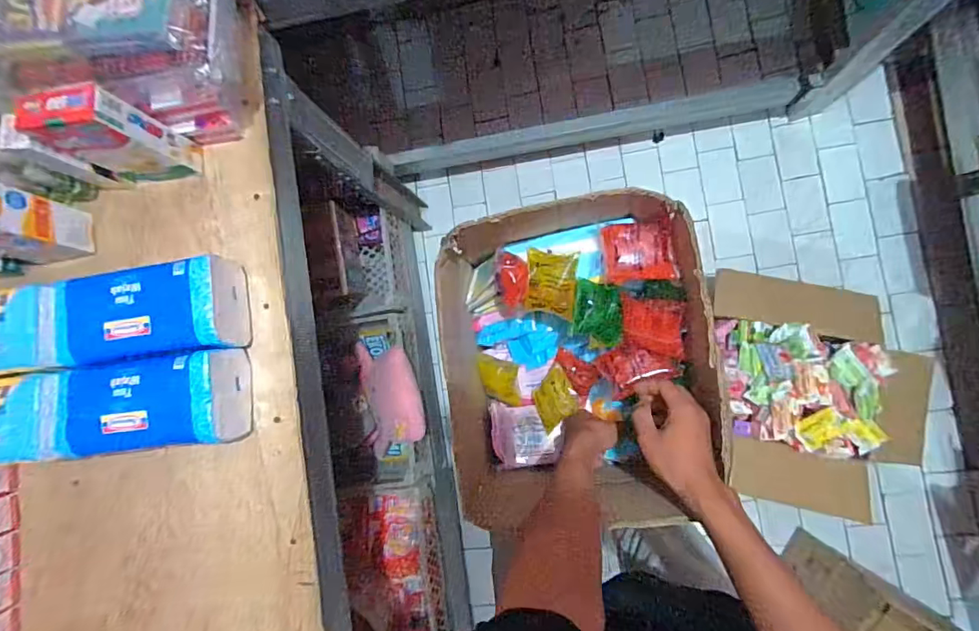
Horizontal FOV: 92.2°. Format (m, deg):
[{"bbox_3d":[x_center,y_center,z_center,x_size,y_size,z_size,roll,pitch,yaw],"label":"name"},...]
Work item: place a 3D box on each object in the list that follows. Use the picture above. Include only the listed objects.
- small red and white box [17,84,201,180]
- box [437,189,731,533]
[{"bbox_3d":[-0.418,-0.197,0.528,0.101,0.141,0.042,-5,87,7],"label":"small red and white box"},{"bbox_3d":[0.111,0.077,0.636,0.294,0.233,0.372,-7,86,7],"label":"box"}]

